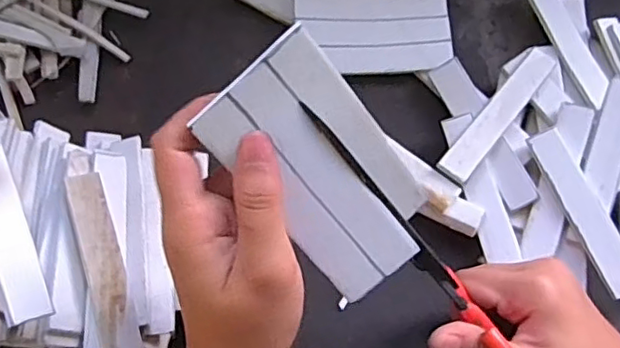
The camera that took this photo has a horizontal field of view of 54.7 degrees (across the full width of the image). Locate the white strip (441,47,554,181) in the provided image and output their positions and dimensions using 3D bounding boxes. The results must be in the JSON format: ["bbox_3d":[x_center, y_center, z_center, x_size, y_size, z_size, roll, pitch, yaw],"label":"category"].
[{"bbox_3d":[0.122,-0.038,0.387,0.020,0.009,0.108,38,77,12],"label":"white strip"}]

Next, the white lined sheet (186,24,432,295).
[{"bbox_3d":[0.006,-0.003,0.258,0.060,0.019,0.105,-42,106,-4],"label":"white lined sheet"}]

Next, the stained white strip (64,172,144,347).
[{"bbox_3d":[-0.109,0.052,0.318,0.021,0.004,0.106,-11,82,-38],"label":"stained white strip"}]

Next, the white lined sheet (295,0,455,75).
[{"bbox_3d":[0.044,-0.117,0.428,0.105,0.009,0.099,-2,72,0],"label":"white lined sheet"}]

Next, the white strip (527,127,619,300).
[{"bbox_3d":[0.168,0.022,0.364,0.022,0.008,0.106,-21,73,-6],"label":"white strip"}]

